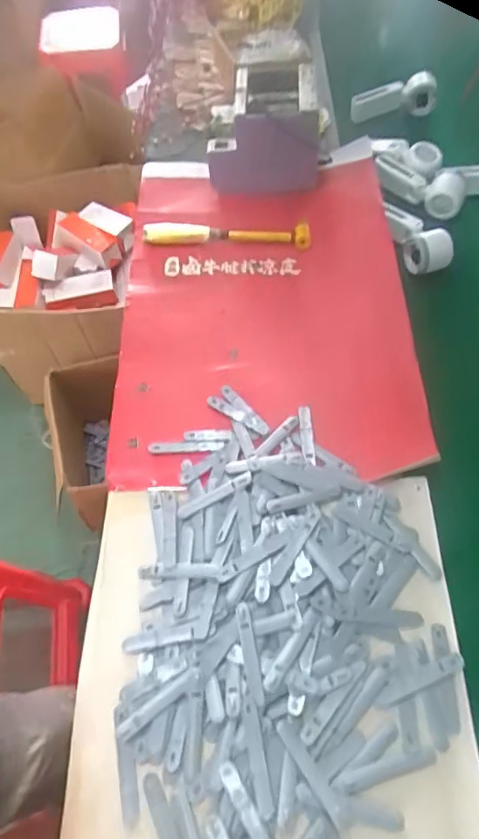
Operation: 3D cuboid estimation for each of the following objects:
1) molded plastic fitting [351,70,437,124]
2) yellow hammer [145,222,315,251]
[{"bbox_3d":[0.293,-0.606,0.995,0.178,0.060,0.038,-15,59,-6],"label":"molded plastic fitting"},{"bbox_3d":[-0.021,-0.292,0.836,0.262,0.025,0.043,3,59,5],"label":"yellow hammer"}]

